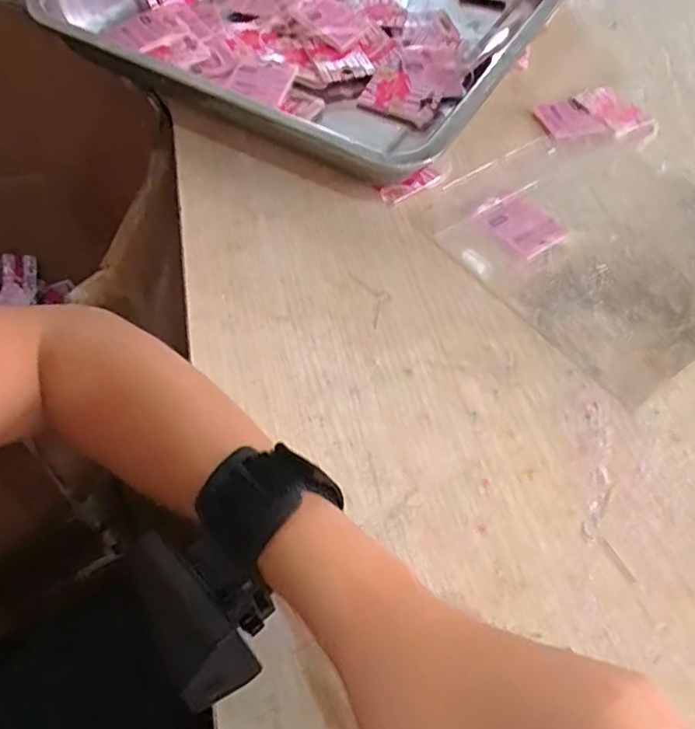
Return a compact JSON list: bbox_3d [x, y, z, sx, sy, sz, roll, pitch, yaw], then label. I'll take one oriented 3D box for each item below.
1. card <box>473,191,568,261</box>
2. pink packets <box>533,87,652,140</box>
[{"bbox_3d":[0.115,-0.095,0.412,0.040,0.004,0.055,-33,61,-23],"label":"card"},{"bbox_3d":[0.192,-0.197,0.488,0.084,0.006,0.052,-10,59,-8],"label":"pink packets"}]

